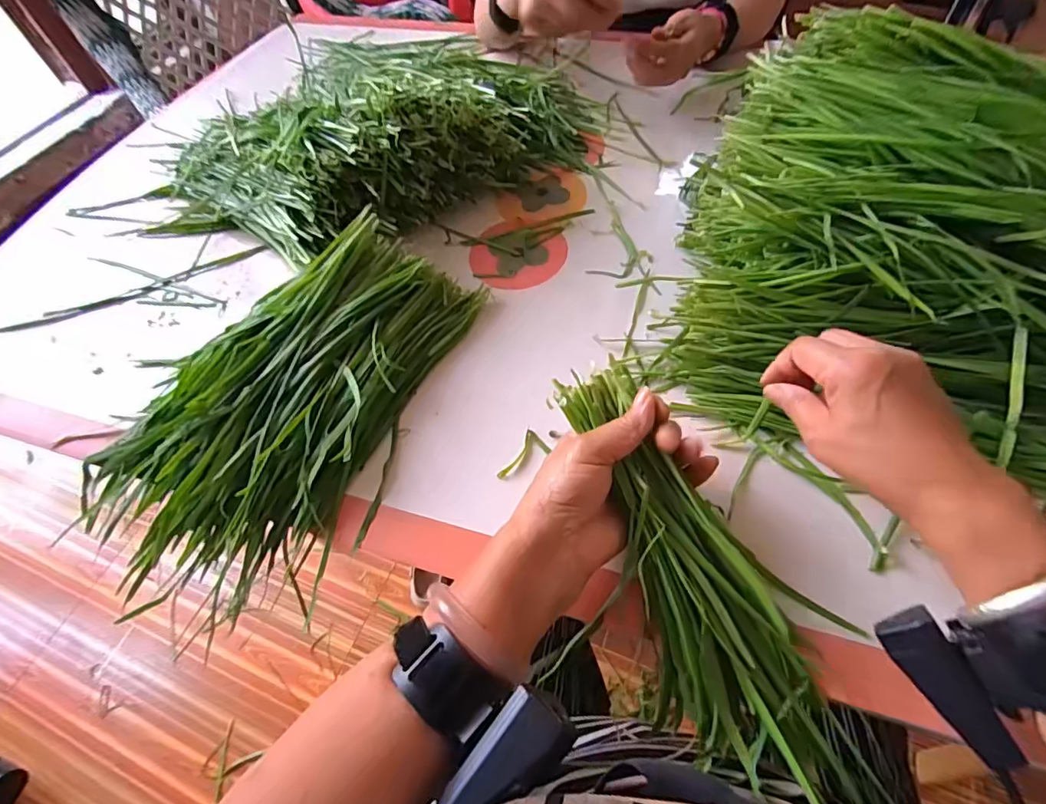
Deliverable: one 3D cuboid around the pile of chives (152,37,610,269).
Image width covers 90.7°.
[{"bbox_3d":[-0.151,-0.317,0.571,0.471,0.112,0.291,-30,58,-15],"label":"pile of chives"}]

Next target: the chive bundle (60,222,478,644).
[{"bbox_3d":[-0.192,-0.011,0.402,0.215,0.061,0.315,20,62,18],"label":"chive bundle"}]

